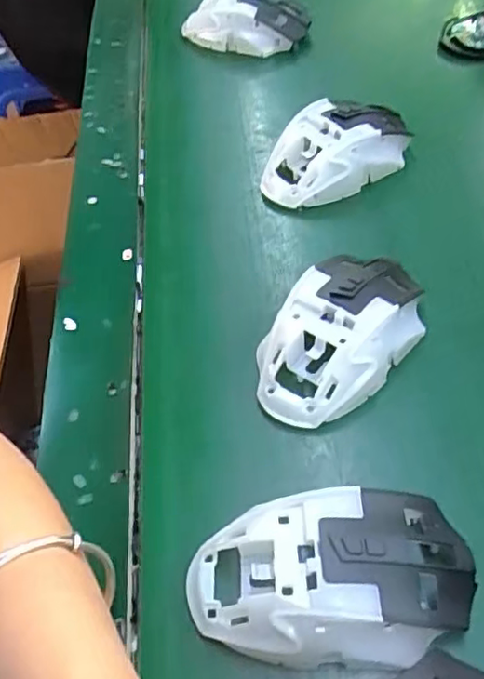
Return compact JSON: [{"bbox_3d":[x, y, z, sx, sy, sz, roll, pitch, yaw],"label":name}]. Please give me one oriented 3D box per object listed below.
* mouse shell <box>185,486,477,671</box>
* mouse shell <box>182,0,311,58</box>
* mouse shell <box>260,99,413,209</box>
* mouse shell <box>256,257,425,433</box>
[{"bbox_3d":[0.035,0.097,0.253,0.113,0.037,0.063,-2,52,4],"label":"mouse shell"},{"bbox_3d":[0.003,-0.283,0.544,0.103,0.047,0.047,19,57,19],"label":"mouse shell"},{"bbox_3d":[0.064,-0.131,0.425,0.108,0.039,0.059,-31,56,-17],"label":"mouse shell"},{"bbox_3d":[0.052,-0.004,0.328,0.060,0.039,0.105,33,62,27],"label":"mouse shell"}]

